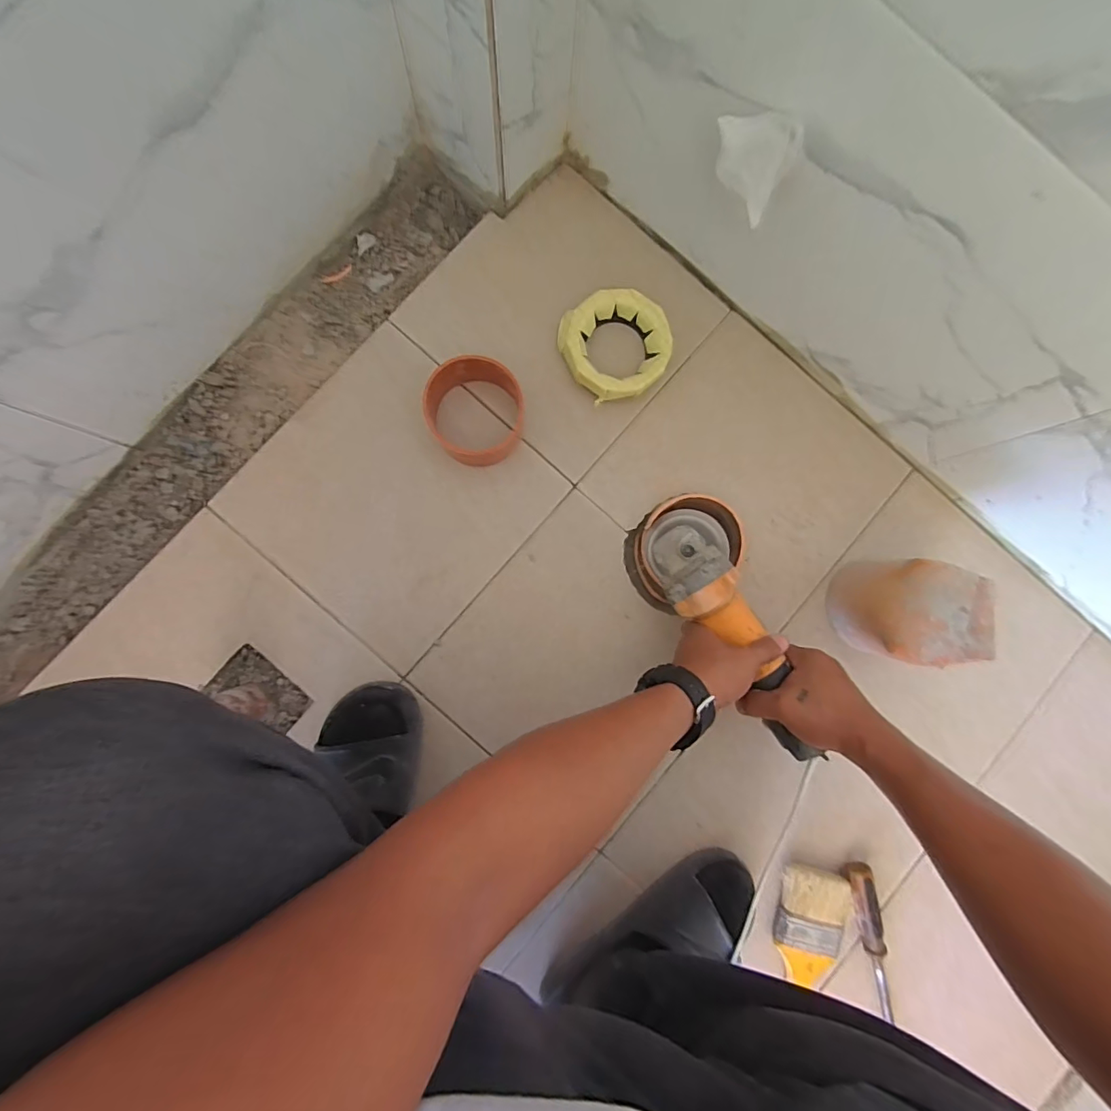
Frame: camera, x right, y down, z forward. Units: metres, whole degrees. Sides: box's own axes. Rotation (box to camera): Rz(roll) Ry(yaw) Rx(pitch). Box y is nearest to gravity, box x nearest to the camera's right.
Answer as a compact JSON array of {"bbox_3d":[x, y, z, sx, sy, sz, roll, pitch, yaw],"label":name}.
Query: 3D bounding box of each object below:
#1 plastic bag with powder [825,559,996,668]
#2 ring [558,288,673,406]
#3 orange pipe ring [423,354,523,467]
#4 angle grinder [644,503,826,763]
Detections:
[{"bbox_3d":[0.362,0.058,0.522,0.105,0.130,0.102,0,88,-3],"label":"plastic bag with powder"},{"bbox_3d":[0.071,-0.242,0.571,0.119,0.034,0.117,0,88,-2],"label":"ring"},{"bbox_3d":[-0.087,-0.155,0.538,0.102,0.060,0.109,0,85,-6],"label":"orange pipe ring"},{"bbox_3d":[0.182,0.062,0.501,0.103,0.077,0.290,-23,67,-3],"label":"angle grinder"}]

